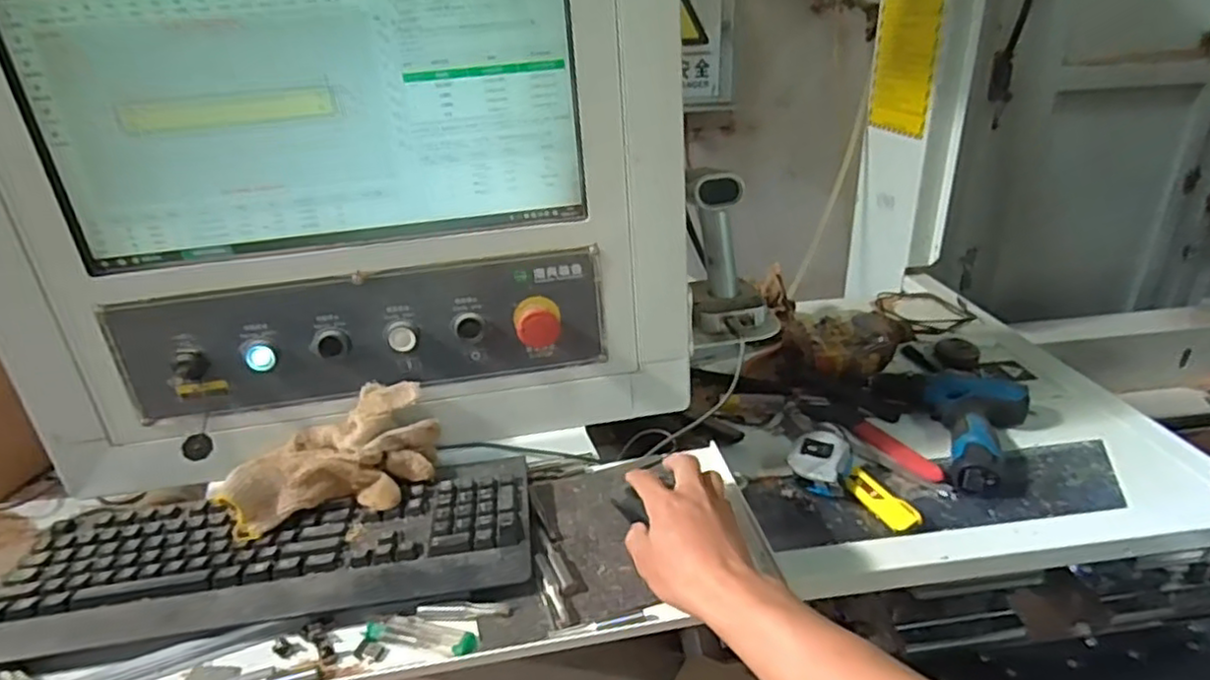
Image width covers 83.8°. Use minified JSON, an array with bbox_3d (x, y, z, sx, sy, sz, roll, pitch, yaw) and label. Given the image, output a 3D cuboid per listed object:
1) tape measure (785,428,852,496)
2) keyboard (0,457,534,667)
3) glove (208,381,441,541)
[{"bbox_3d":[0.250,0.140,0.783,0.065,0.037,0.066,10,56,35],"label":"tape measure"},{"bbox_3d":[-0.286,0.182,0.592,0.440,0.025,0.166,-7,26,-9],"label":"keyboard"},{"bbox_3d":[-0.253,0.106,0.630,0.182,0.075,0.096,-9,26,-12],"label":"glove"}]

